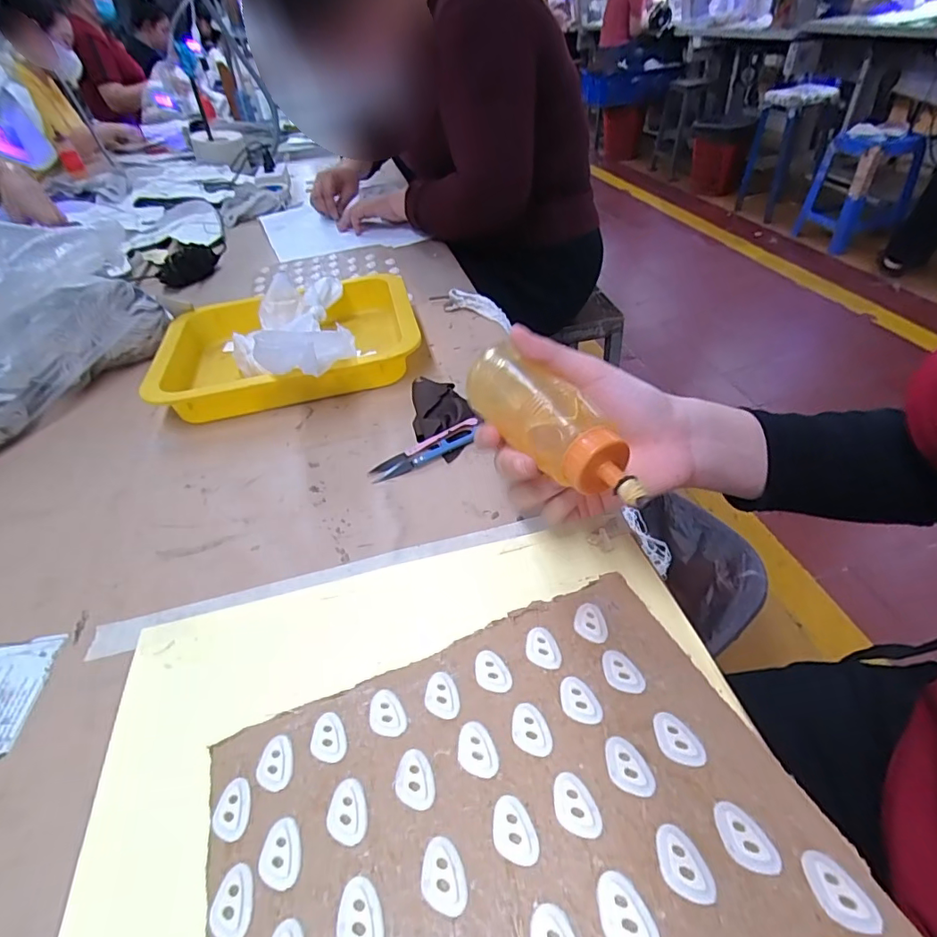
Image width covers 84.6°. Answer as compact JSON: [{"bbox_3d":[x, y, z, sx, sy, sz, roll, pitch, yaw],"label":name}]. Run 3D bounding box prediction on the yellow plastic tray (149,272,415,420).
[{"bbox_3d":[-0.185,-0.129,0.537,0.259,0.044,0.191,-11,43,-5],"label":"yellow plastic tray"}]

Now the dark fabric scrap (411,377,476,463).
[{"bbox_3d":[-0.023,-0.046,0.441,0.049,0.023,0.089,-13,43,-7],"label":"dark fabric scrap"}]

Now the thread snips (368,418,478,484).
[{"bbox_3d":[-0.034,-0.014,0.416,0.096,0.005,0.021,-26,62,-15],"label":"thread snips"}]

